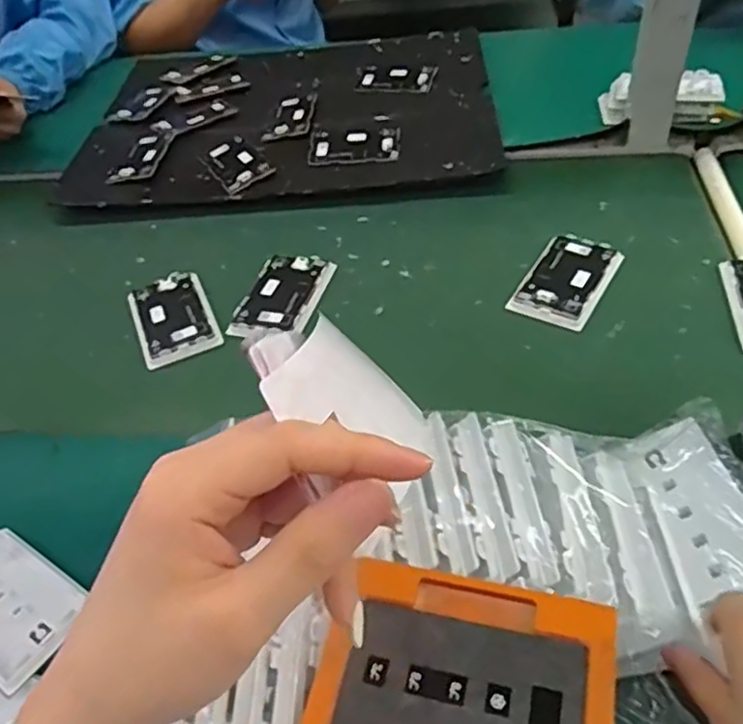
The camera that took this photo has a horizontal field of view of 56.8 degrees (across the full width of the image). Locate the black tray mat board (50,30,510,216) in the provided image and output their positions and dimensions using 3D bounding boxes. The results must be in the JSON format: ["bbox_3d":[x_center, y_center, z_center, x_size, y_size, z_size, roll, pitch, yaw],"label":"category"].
[{"bbox_3d":[-0.099,-0.300,0.829,0.473,0.037,0.350,-4,47,3],"label":"black tray mat board"}]

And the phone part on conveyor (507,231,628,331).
[{"bbox_3d":[0.168,-0.072,0.591,0.066,0.014,0.098,23,54,25],"label":"phone part on conveyor"}]

